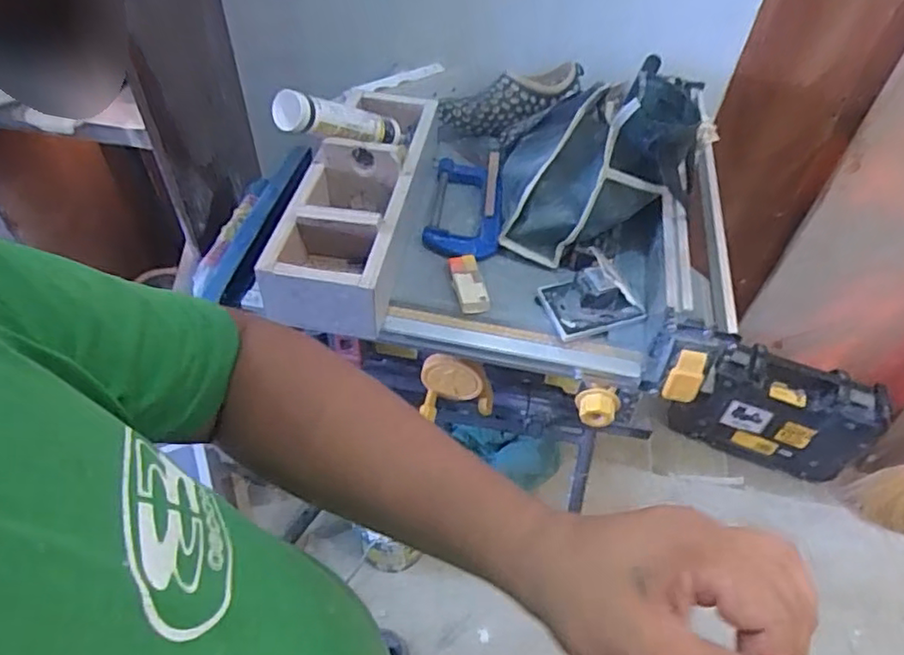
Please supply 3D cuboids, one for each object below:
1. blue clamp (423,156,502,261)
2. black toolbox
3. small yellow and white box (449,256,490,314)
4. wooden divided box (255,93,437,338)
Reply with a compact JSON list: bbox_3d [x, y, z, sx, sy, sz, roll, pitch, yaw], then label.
[{"bbox_3d":[0.020,-0.178,0.916,0.103,0.033,0.214,5,49,2],"label":"blue clamp"},{"bbox_3d":[0.791,0.211,1.498,0.422,0.286,0.101,19,51,13],"label":"black toolbox"},{"bbox_3d":[0.021,-0.058,0.813,0.037,0.022,0.092,-7,50,-9],"label":"small yellow and white box"},{"bbox_3d":[-0.126,-0.194,0.862,0.159,0.123,0.437,7,49,3],"label":"wooden divided box"}]

